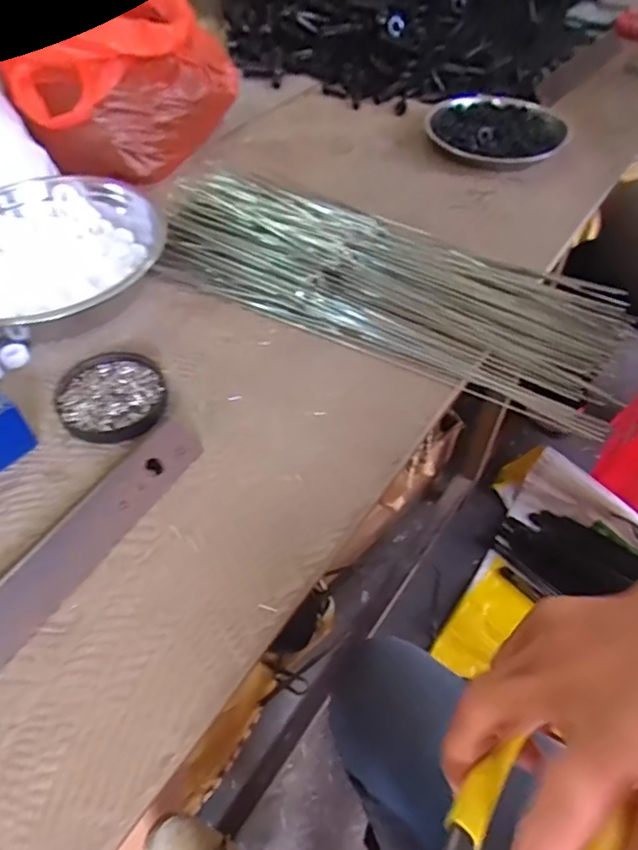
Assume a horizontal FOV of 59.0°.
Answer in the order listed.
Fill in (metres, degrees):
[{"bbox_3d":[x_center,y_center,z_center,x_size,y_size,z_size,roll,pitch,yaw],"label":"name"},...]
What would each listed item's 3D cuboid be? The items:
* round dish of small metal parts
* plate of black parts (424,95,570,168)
[{"bbox_3d":[-0.172,-0.025,0.468,0.083,0.015,0.098,-26,57,-20],"label":"round dish of small metal parts"},{"bbox_3d":[0.231,-0.387,0.756,0.182,0.026,0.151,24,55,13],"label":"plate of black parts"}]

